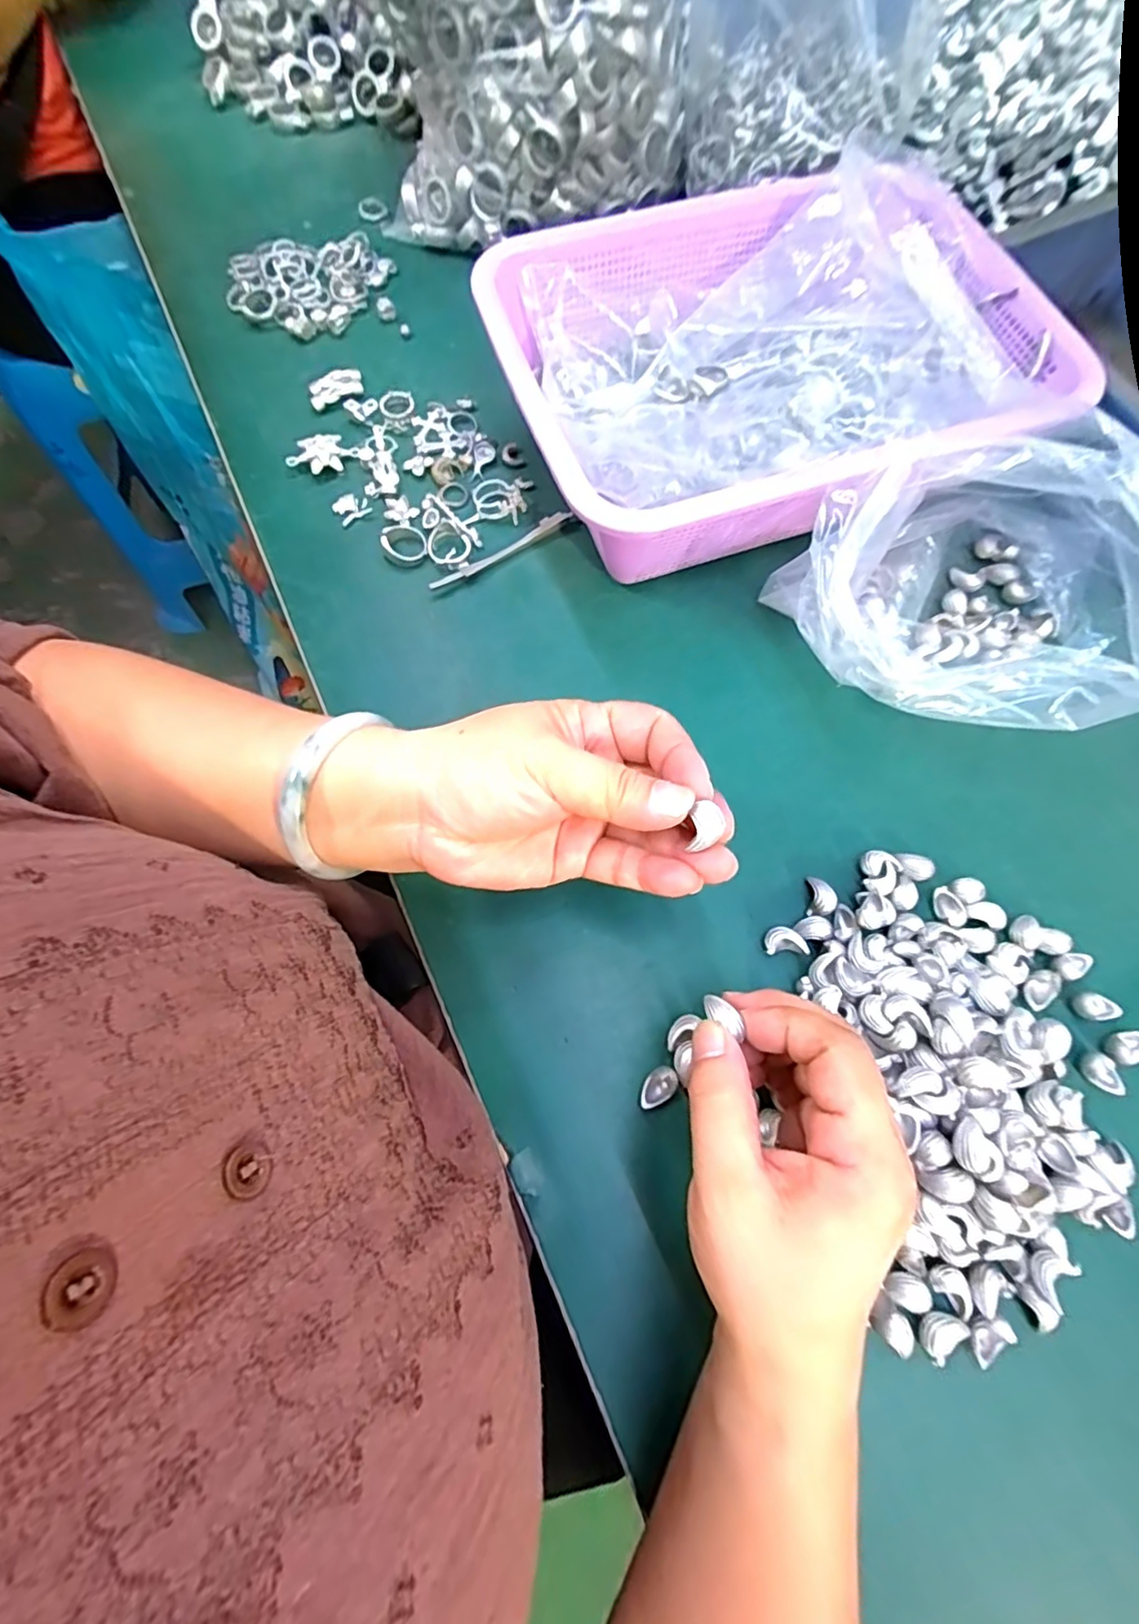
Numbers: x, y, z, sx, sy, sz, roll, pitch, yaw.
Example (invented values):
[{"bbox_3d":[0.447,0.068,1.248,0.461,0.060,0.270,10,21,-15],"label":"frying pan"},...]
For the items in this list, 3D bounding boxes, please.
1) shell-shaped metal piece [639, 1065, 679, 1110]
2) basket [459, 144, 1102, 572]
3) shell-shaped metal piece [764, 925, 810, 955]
[{"bbox_3d":[0.040,0.124,0.270,0.021,0.006,0.013,-40,76,-11],"label":"shell-shaped metal piece"},{"bbox_3d":[0.113,-0.259,0.360,0.299,0.081,0.226,-22,73,-6],"label":"basket"},{"bbox_3d":[0.105,0.063,0.292,0.019,0.010,0.013,-1,72,0],"label":"shell-shaped metal piece"}]

